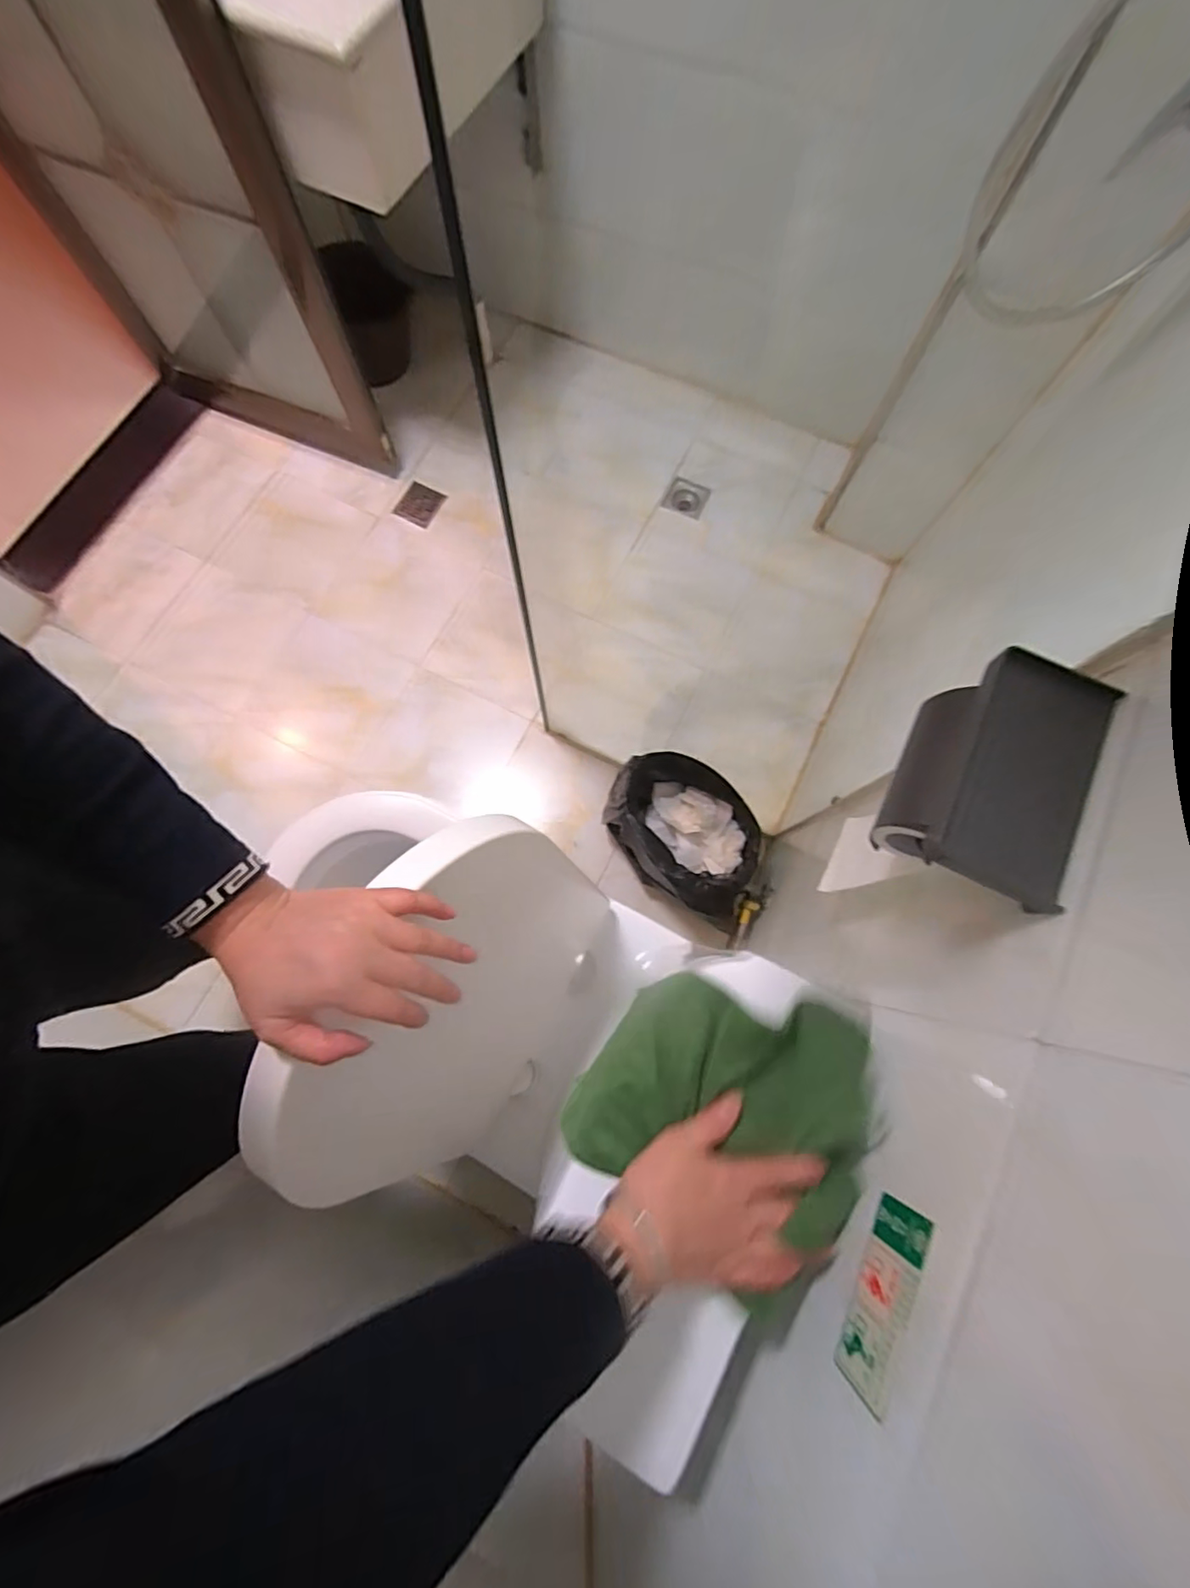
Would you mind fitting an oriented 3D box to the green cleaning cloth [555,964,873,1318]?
[{"bbox_3d":[0.087,0.238,0.424,0.201,0.037,0.180,14,80,3],"label":"green cleaning cloth"}]

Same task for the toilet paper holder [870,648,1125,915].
[{"bbox_3d":[0.276,-0.010,0.408,0.107,0.073,0.155,32,77,8],"label":"toilet paper holder"}]

